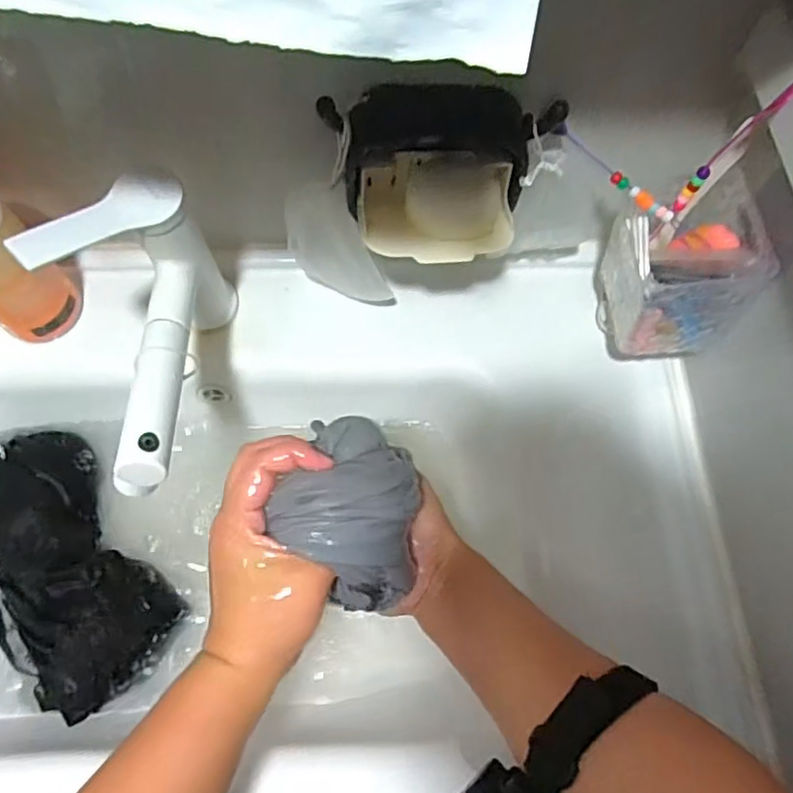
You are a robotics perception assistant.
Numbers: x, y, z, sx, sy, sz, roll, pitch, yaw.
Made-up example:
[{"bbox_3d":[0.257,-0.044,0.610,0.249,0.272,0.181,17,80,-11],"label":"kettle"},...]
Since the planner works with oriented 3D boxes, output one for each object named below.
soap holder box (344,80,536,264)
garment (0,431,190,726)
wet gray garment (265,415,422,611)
[{"bbox_3d":[0.024,-0.154,0.446,0.132,0.067,0.104,-1,65,-2],"label":"soap holder box"},{"bbox_3d":[-0.288,0.135,0.536,0.122,0.047,0.242,-34,71,-16],"label":"garment"},{"bbox_3d":[-0.024,0.065,0.359,0.068,0.069,0.097,7,65,2],"label":"wet gray garment"}]

